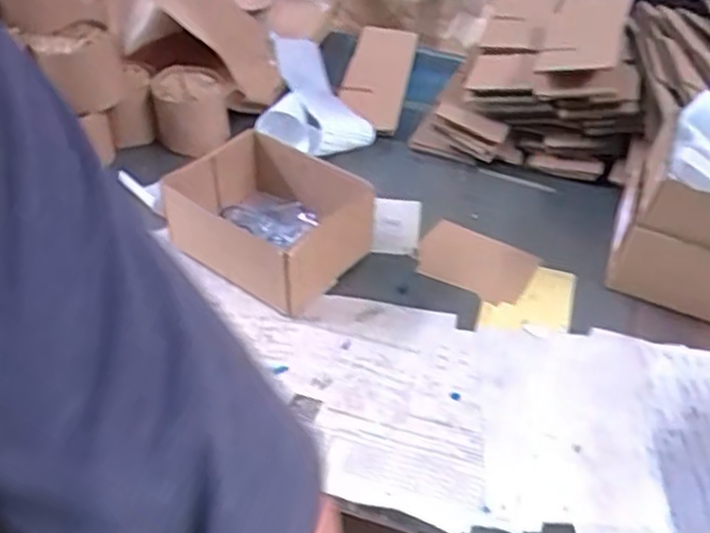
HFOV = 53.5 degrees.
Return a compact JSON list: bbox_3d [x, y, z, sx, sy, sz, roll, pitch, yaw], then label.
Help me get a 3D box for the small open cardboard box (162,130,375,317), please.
[{"bbox_3d":[-0.098,-0.054,0.797,0.202,0.095,0.151,32,50,27],"label":"small open cardboard box"}]

